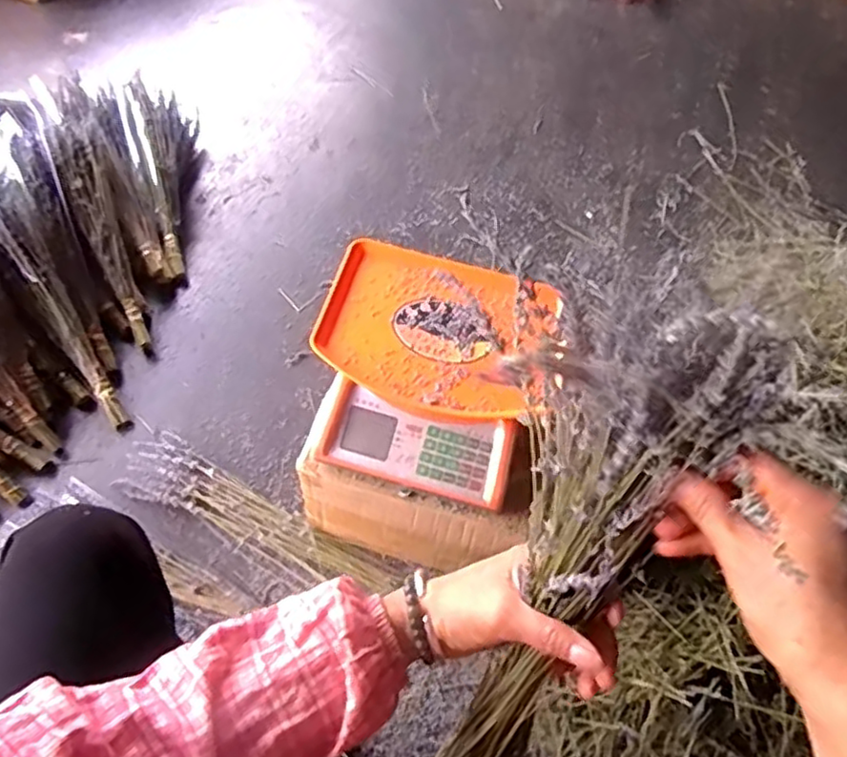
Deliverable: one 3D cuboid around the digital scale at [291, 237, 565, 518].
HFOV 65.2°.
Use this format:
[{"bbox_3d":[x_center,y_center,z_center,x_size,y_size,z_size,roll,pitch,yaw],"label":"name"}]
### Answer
[{"bbox_3d":[0.011,-0.018,0.836,0.282,0.111,0.279,13,53,5],"label":"digital scale"}]

